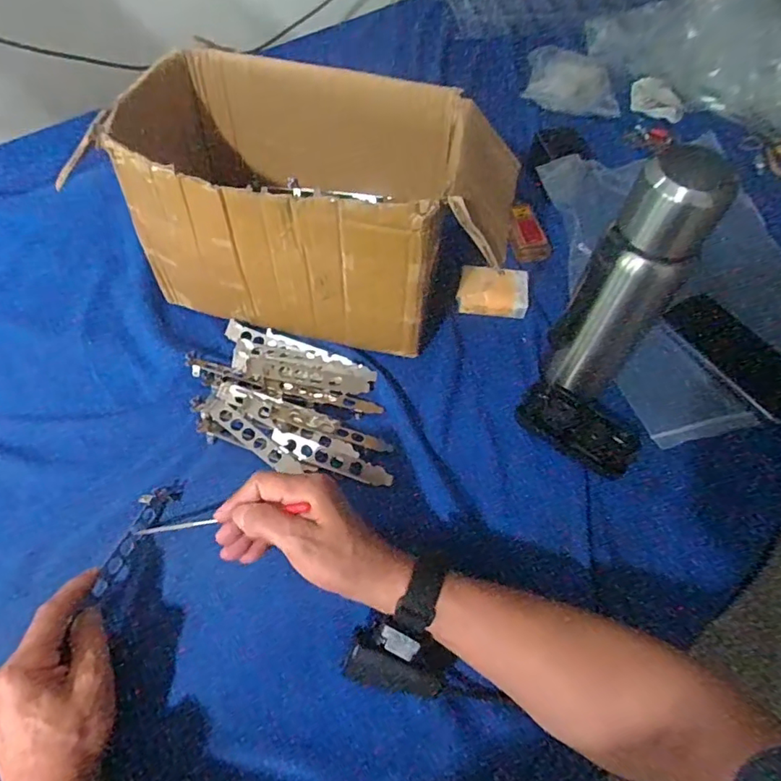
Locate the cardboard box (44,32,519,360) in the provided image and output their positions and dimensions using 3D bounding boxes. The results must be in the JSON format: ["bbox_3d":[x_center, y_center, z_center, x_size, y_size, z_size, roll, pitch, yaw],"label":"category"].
[{"bbox_3d":[-0.070,-0.180,0.537,0.346,0.191,0.211,16,57,8],"label":"cardboard box"}]

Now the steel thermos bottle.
[{"bbox_3d":[0.196,-0.082,0.442,0.071,0.253,0.064,33,60,18],"label":"steel thermos bottle"}]

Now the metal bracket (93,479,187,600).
[{"bbox_3d":[-0.214,0.120,0.442,0.025,0.009,0.110,19,51,10],"label":"metal bracket"}]

